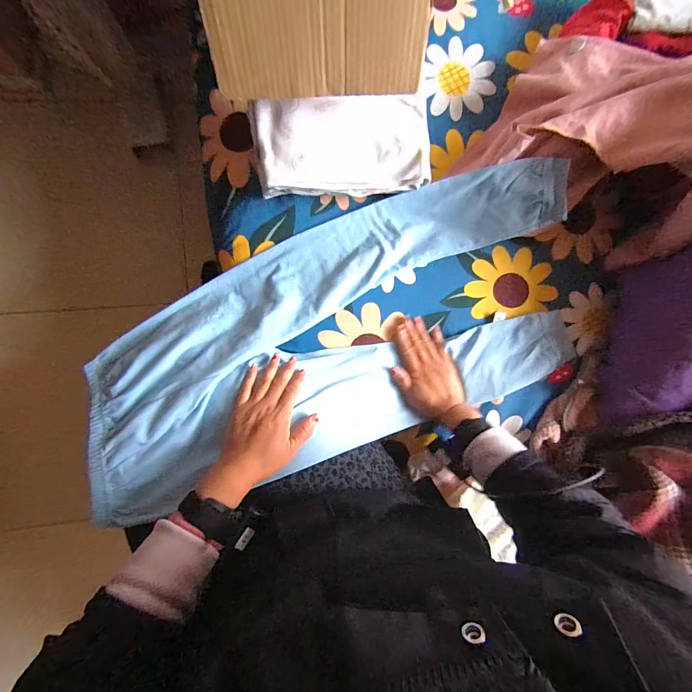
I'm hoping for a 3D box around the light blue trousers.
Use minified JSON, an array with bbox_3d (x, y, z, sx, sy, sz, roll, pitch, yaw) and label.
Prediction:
[{"bbox_3d":[-0.001,-0.012,0.497,0.734,0.116,0.348,-23,92,-7],"label":"light blue trousers"}]

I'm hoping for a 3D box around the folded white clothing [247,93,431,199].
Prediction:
[{"bbox_3d":[-0.005,-0.296,0.491,0.252,0.037,0.129,-4,90,-7],"label":"folded white clothing"}]

